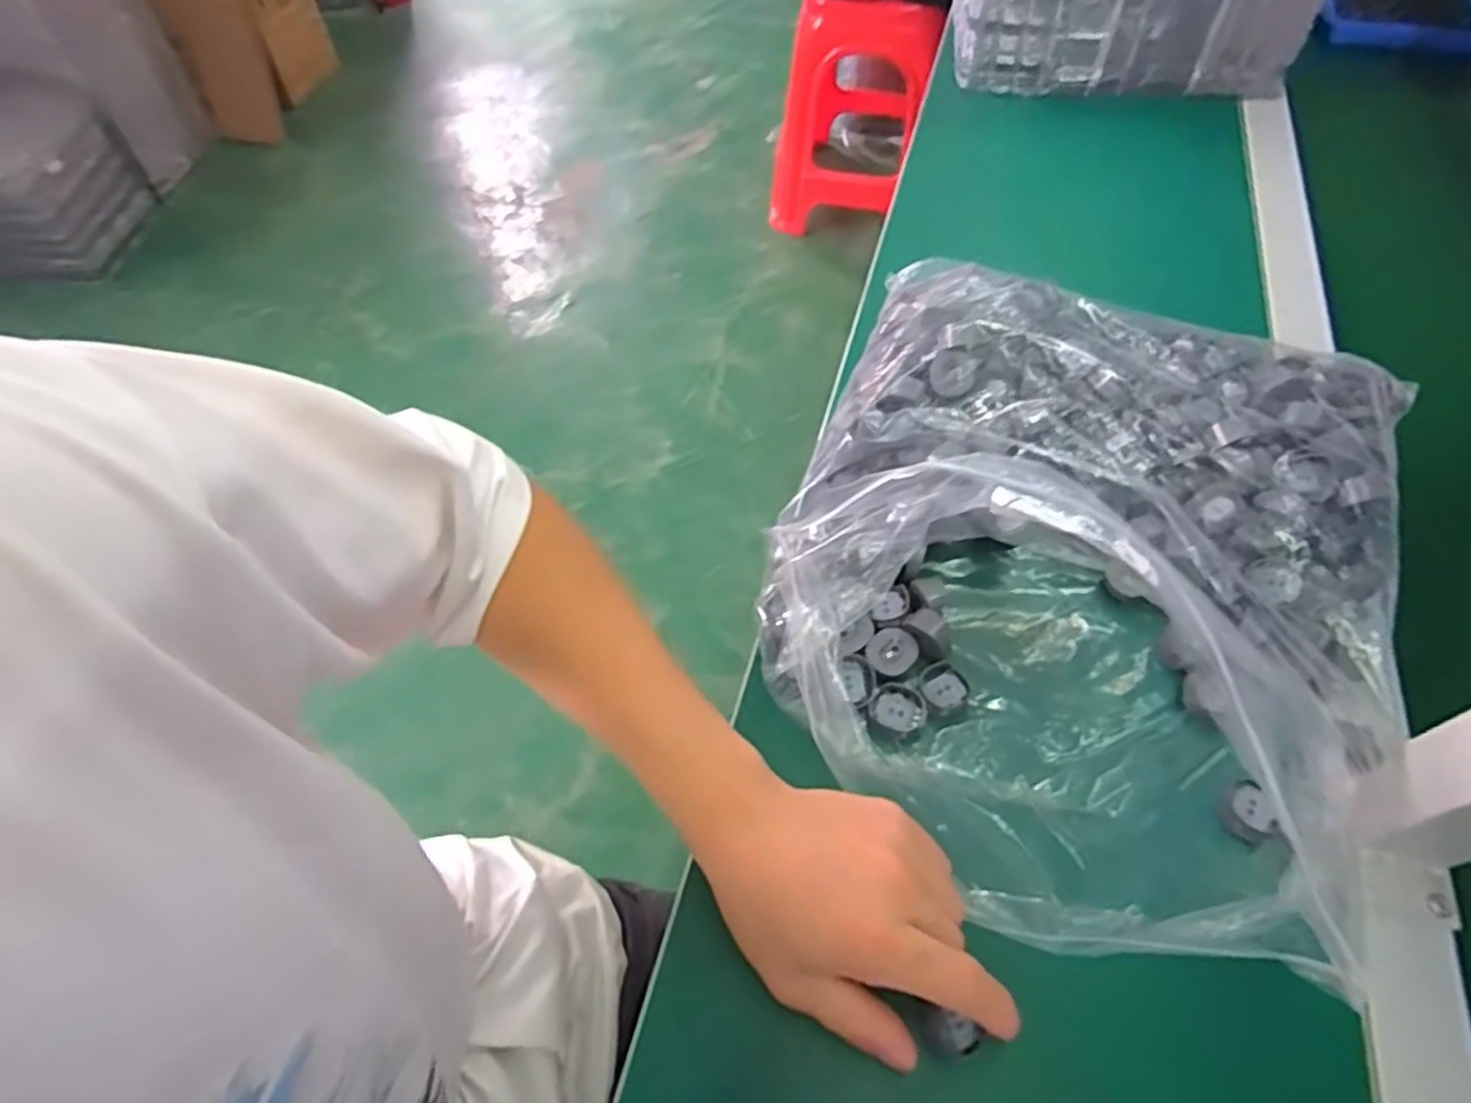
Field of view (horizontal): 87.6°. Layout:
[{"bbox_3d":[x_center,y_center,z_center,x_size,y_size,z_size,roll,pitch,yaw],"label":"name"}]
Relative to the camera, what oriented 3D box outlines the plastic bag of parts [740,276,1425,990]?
[{"bbox_3d":[0.180,0.009,0.412,0.299,0.076,0.355,13,58,11],"label":"plastic bag of parts"}]

